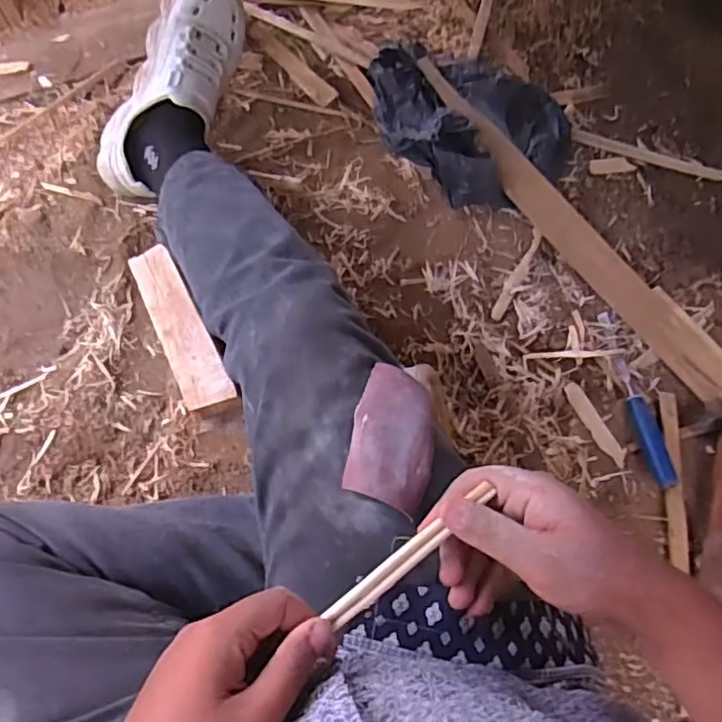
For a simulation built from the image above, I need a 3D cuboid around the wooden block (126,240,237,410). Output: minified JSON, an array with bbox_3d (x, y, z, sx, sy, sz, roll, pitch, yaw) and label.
[{"bbox_3d":[-0.215,-0.038,0.750,0.054,0.037,0.221,-24,68,-14],"label":"wooden block"}]

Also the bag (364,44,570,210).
[{"bbox_3d":[0.159,-0.333,0.875,0.283,0.077,0.258,1,69,-7],"label":"bag"}]

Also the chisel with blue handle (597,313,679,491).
[{"bbox_3d":[0.316,0.037,0.731,0.028,0.022,0.221,-8,65,-7],"label":"chisel with blue handle"}]

